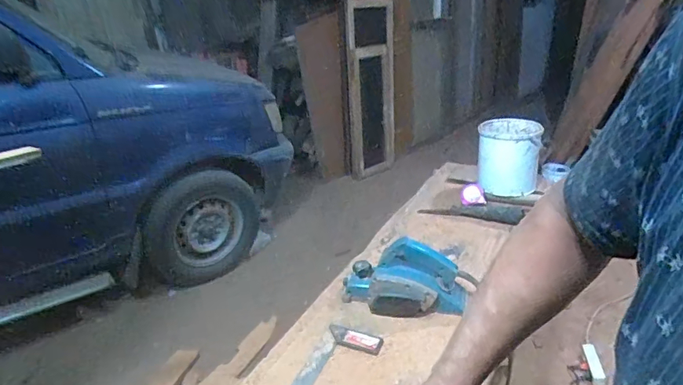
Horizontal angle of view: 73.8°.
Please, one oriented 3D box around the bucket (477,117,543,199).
[{"bbox_3d":[0.509,-0.109,1.390,0.180,0.185,0.164,5,28,16],"label":"bucket"}]

